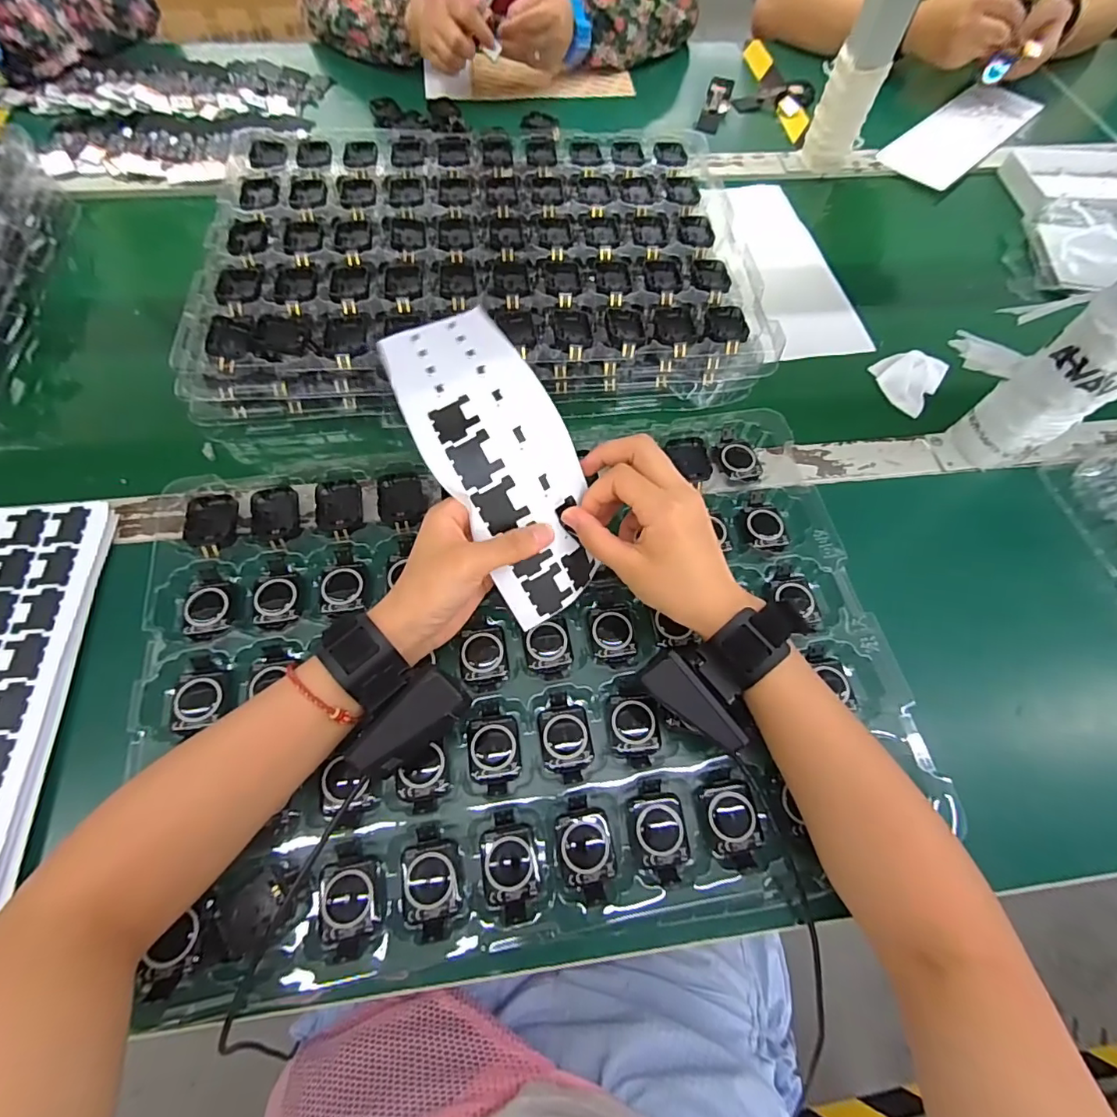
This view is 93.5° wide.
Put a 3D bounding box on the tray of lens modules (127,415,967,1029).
[{"bbox_3d":[-0.017,0.073,0.359,0.486,0.028,0.342,-8,65,-6],"label":"tray of lens modules"}]

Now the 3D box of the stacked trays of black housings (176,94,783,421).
[{"bbox_3d":[-0.074,-0.300,0.513,0.493,0.053,0.349,-5,65,-5],"label":"stacked trays of black housings"}]

